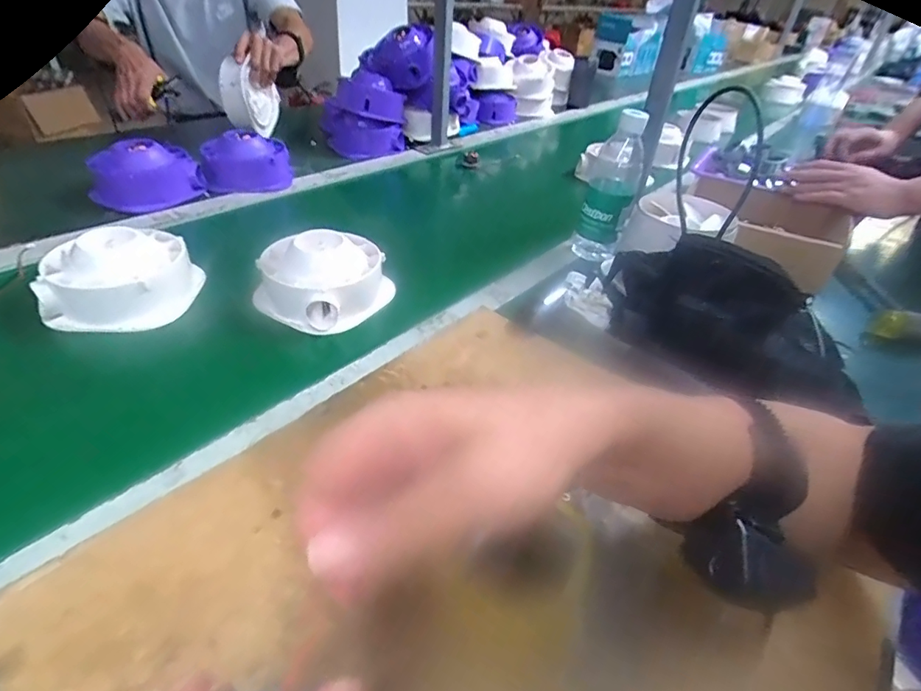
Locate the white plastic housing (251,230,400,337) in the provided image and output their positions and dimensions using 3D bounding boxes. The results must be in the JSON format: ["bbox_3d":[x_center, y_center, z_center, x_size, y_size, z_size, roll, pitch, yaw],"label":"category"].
[{"bbox_3d":[-0.148,-0.074,0.536,0.145,0.061,0.123,-4,39,-12],"label":"white plastic housing"}]

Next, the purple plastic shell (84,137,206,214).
[{"bbox_3d":[-0.451,-0.243,0.703,0.138,0.074,0.072,-24,46,-32],"label":"purple plastic shell"}]

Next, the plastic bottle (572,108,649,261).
[{"bbox_3d":[0.197,-0.202,0.639,0.062,0.183,0.062,18,39,16],"label":"plastic bottle"}]

